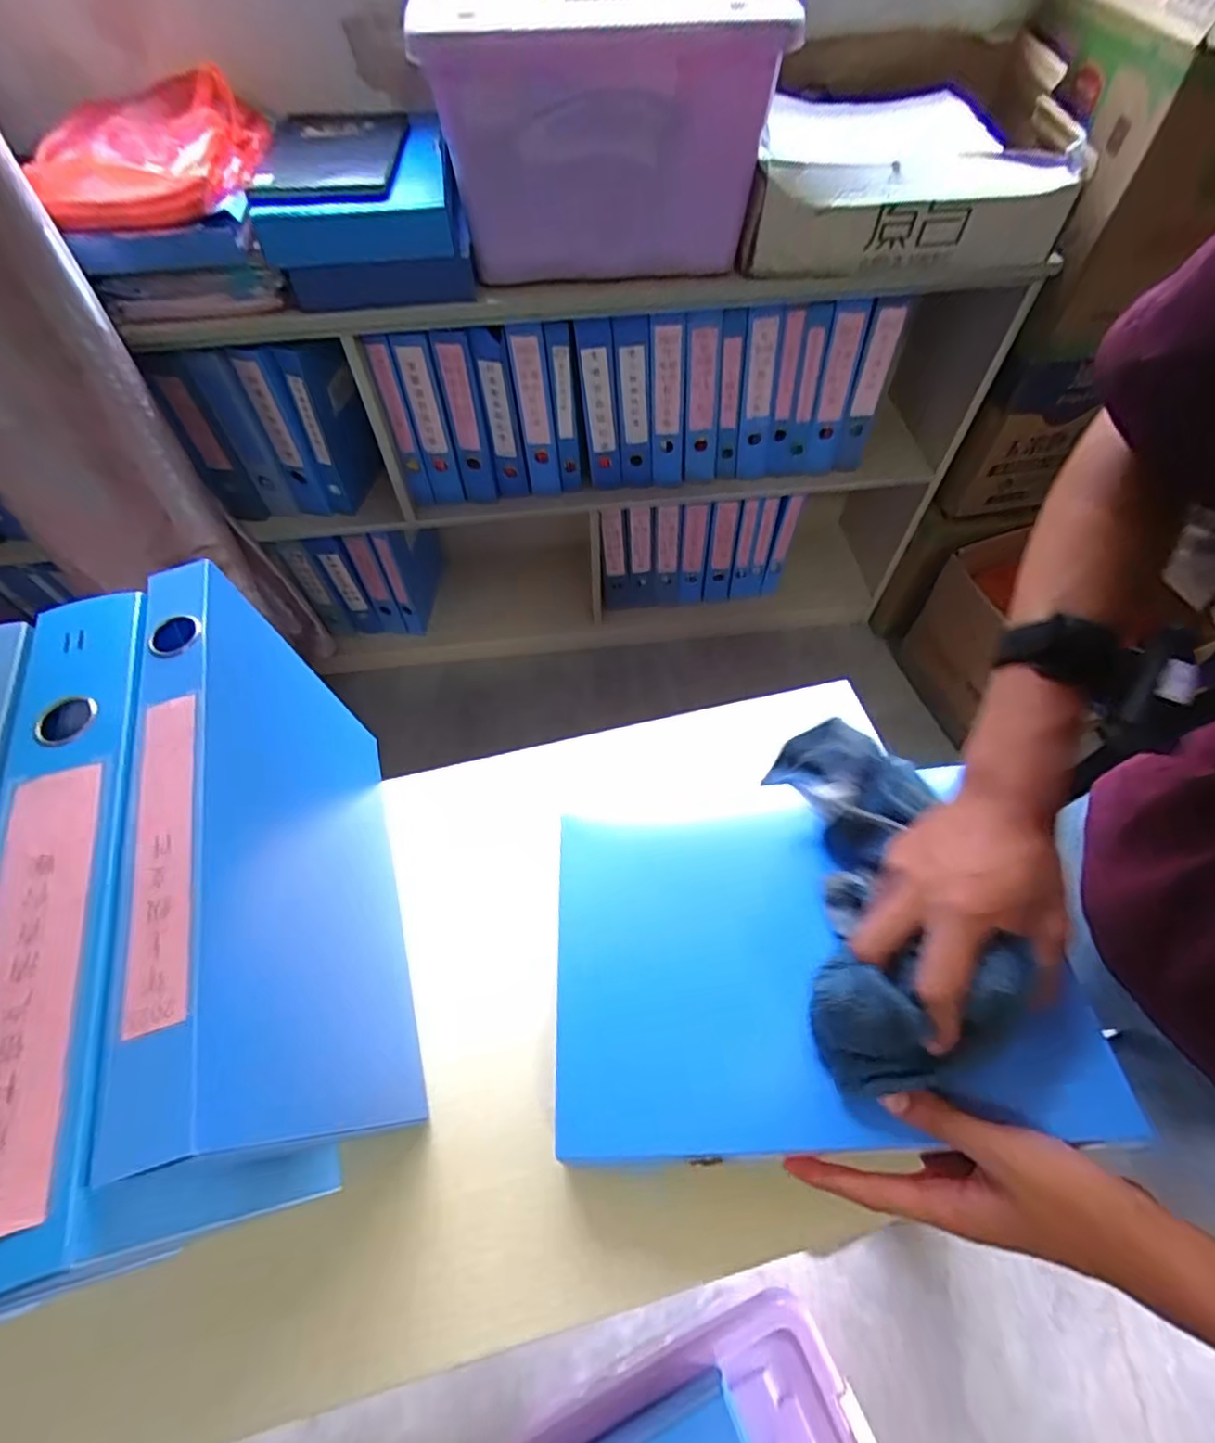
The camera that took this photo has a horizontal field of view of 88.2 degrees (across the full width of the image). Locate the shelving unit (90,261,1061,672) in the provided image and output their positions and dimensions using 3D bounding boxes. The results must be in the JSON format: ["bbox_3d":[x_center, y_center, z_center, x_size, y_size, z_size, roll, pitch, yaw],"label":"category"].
[{"bbox_3d":[-0.016,-0.498,1.259,1.341,0.794,0.280,-7,58,-4],"label":"shelving unit"}]

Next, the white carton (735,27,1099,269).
[{"bbox_3d":[0.402,-0.798,0.880,0.428,0.165,0.322,0,58,1],"label":"white carton"}]

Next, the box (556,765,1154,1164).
[{"bbox_3d":[0.112,0.150,0.422,0.309,0.049,0.230,-15,47,14],"label":"box"}]

